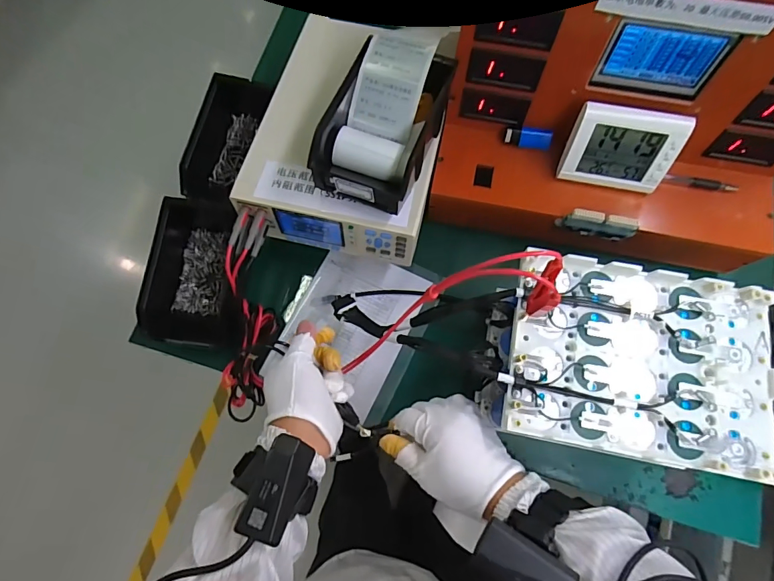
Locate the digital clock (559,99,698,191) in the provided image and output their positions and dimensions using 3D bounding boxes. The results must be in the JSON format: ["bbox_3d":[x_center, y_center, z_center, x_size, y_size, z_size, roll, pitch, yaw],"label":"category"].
[{"bbox_3d":[0.264,-0.161,0.488,0.114,0.096,0.029,12,49,4],"label":"digital clock"}]

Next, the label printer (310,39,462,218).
[{"bbox_3d":[-0.004,-0.180,0.476,0.109,0.074,0.184,21,76,7],"label":"label printer"}]

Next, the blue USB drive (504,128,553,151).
[{"bbox_3d":[0.173,-0.187,0.528,0.055,0.019,0.017,11,75,4],"label":"blue USB drive"}]

